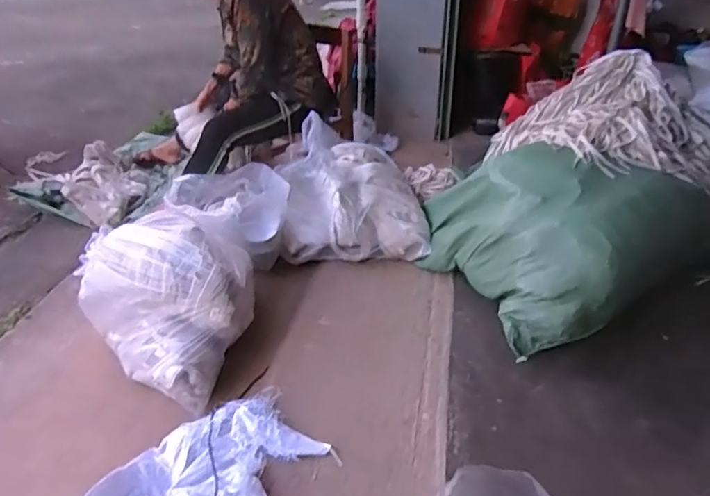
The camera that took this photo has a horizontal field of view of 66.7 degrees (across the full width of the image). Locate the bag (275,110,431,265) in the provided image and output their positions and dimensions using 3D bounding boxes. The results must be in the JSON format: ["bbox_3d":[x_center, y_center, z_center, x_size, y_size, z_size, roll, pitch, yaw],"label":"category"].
[{"bbox_3d":[-0.030,-0.190,1.714,0.463,0.289,0.442,-3,32,-3],"label":"bag"}]

